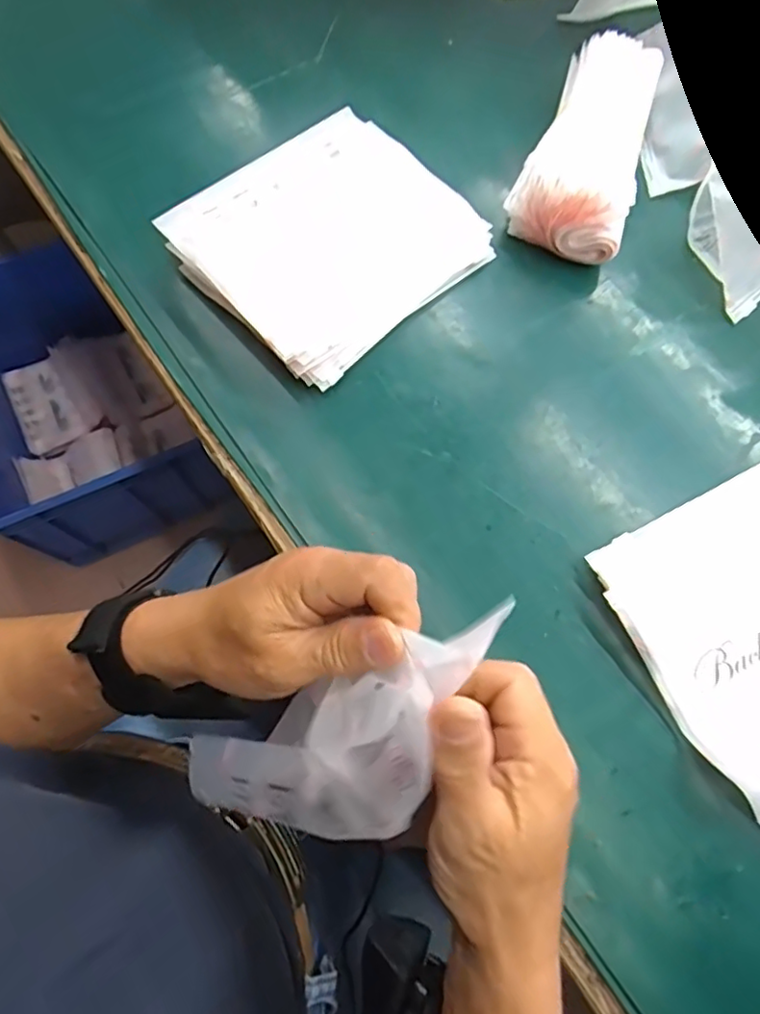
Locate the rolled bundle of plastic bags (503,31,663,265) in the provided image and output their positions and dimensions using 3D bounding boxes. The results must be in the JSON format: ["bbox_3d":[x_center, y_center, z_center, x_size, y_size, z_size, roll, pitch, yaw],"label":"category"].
[{"bbox_3d":[0.173,-0.294,0.477,0.086,0.052,0.199,23,73,7],"label":"rolled bundle of plastic bags"}]

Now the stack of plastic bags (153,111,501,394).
[{"bbox_3d":[-0.035,-0.206,0.451,0.200,0.032,0.170,-42,77,-13],"label":"stack of plastic bags"}]

